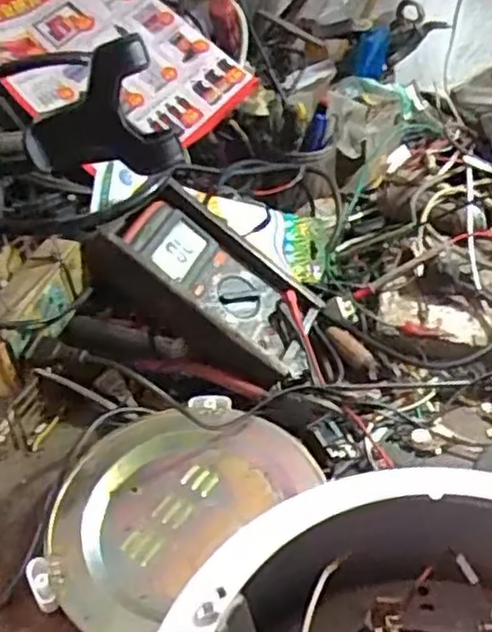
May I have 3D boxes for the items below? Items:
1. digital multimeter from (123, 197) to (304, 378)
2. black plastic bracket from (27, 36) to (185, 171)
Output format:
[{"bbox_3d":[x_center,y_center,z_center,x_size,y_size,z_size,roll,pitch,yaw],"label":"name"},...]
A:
[{"bbox_3d":[-0.022,-0.021,0.662,0.201,0.029,0.080,43,47,-3],"label":"digital multimeter"},{"bbox_3d":[-0.081,-0.105,0.393,0.076,0.074,0.020,-26,35,-9],"label":"black plastic bracket"}]

